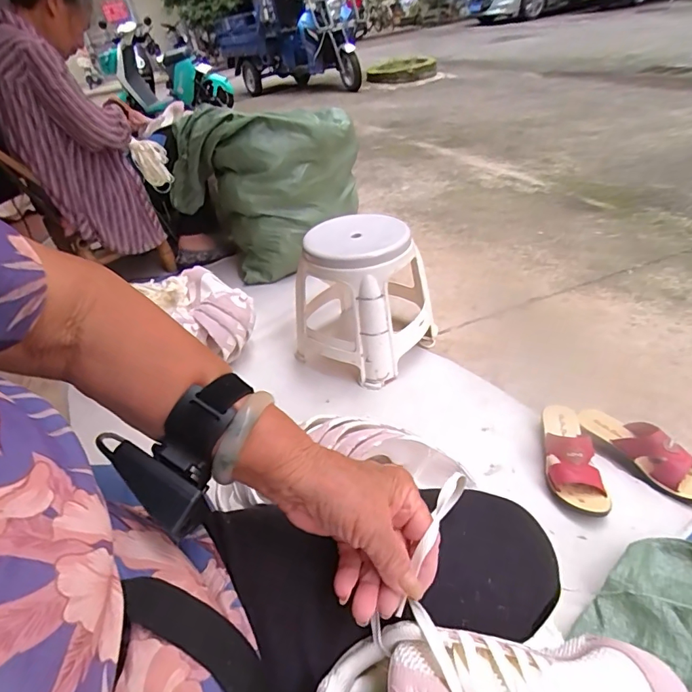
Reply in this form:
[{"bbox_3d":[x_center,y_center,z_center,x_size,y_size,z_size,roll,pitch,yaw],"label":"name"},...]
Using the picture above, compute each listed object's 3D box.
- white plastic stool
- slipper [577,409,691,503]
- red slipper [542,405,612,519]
[{"bbox_3d":[0.040,-0.121,1.086,0.248,0.301,0.278,24,49,38],"label":"white plastic stool"},{"bbox_3d":[0.529,0.178,0.804,0.076,0.069,0.225,-27,40,-19],"label":"slipper"},{"bbox_3d":[0.399,0.188,0.809,0.084,0.078,0.223,-4,38,9],"label":"red slipper"}]

